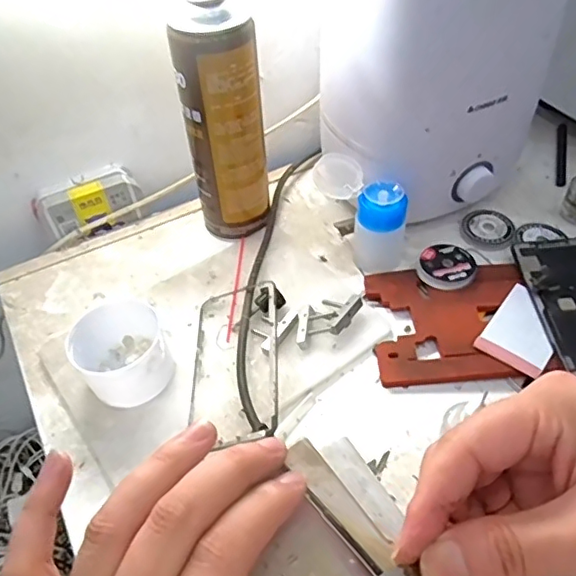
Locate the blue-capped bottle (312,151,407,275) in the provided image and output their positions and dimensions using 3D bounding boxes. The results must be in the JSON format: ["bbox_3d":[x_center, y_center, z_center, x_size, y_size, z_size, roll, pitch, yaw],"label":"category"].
[{"bbox_3d":[0.059,-0.069,0.498,0.045,0.080,0.093,-36,55,-26],"label":"blue-capped bottle"}]

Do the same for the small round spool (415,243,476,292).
[{"bbox_3d":[0.135,-0.017,0.484,0.047,0.011,0.047,-1,48,2],"label":"small round spool"}]

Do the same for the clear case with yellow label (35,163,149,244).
[{"bbox_3d":[-0.186,-0.079,0.539,0.089,0.051,0.029,-25,51,-18],"label":"clear case with yellow label"}]

